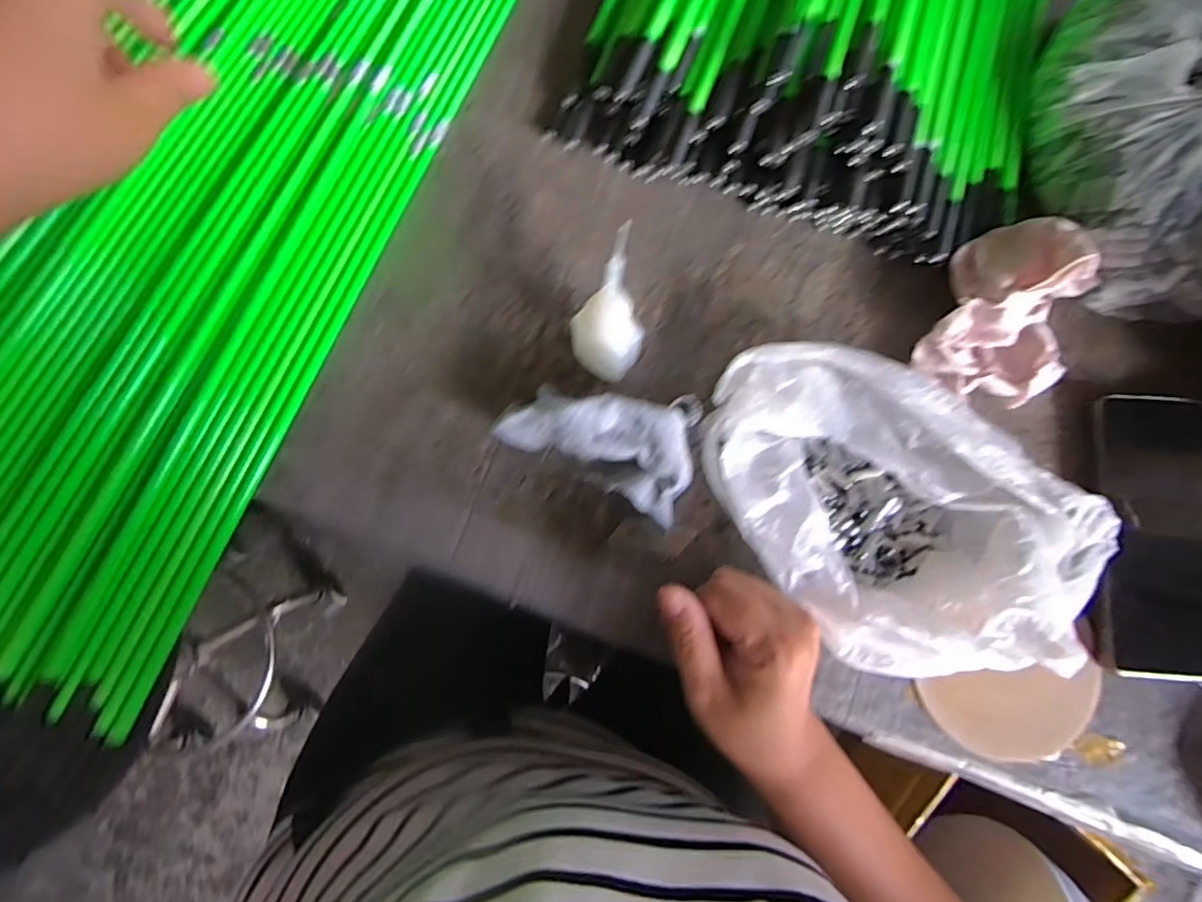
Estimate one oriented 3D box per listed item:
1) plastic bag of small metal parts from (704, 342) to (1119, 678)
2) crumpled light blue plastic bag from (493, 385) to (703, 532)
[{"bbox_3d":[0.150,0.036,0.300,0.219,0.059,0.134,40,84,3],"label":"plastic bag of small metal parts"},{"bbox_3d":[0.003,-0.013,0.305,0.109,0.054,0.068,29,83,2],"label":"crumpled light blue plastic bag"}]

